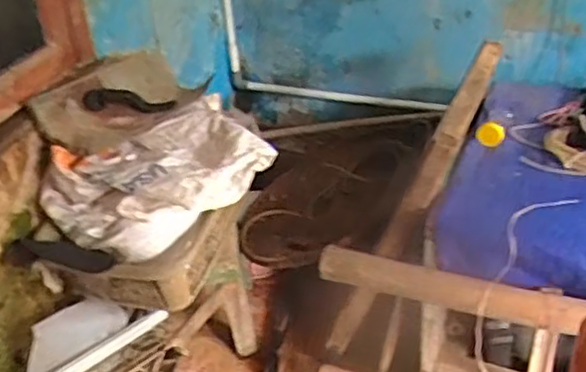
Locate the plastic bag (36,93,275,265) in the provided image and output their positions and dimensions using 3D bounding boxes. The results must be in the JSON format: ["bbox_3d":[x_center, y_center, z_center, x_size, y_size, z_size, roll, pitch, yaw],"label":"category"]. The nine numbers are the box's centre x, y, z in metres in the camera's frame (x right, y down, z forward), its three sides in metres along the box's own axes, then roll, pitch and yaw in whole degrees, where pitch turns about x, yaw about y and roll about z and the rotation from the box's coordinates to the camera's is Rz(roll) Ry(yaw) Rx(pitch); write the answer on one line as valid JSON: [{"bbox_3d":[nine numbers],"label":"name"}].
[{"bbox_3d":[-0.256,-0.018,1.549,0.504,0.187,0.373,-32,42,-32],"label":"plastic bag"}]

